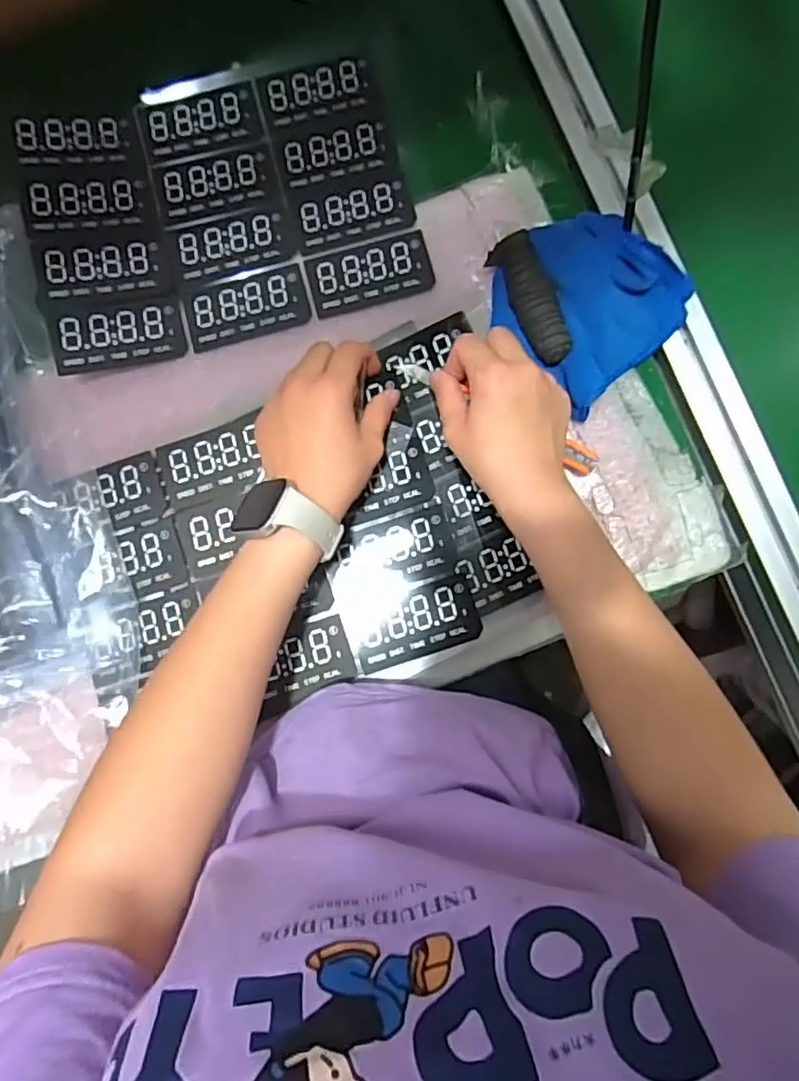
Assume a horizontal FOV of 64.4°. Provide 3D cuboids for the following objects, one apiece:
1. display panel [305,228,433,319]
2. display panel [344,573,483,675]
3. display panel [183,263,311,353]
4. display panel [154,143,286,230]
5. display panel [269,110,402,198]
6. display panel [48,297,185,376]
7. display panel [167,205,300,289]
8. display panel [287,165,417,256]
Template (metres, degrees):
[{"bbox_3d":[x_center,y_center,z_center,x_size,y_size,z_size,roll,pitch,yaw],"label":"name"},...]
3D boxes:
[{"bbox_3d":[-0.021,-0.199,0.473,0.090,0.005,0.046,-16,87,-2],"label":"display panel"},{"bbox_3d":[0.011,0.060,0.460,0.093,0.005,0.050,-16,87,-2],"label":"display panel"},{"bbox_3d":[-0.114,-0.174,0.472,0.090,0.005,0.048,-14,87,-2],"label":"display panel"},{"bbox_3d":[-0.139,-0.272,0.486,0.089,0.004,0.051,-14,87,-2],"label":"display panel"},{"bbox_3d":[-0.049,-0.298,0.489,0.091,0.005,0.054,-12,86,-2],"label":"display panel"},{"bbox_3d":[-0.204,-0.152,0.462,0.089,0.015,0.049,-12,86,-2],"label":"display panel"},{"bbox_3d":[-0.126,-0.224,0.480,0.091,0.005,0.047,-16,87,-2],"label":"display panel"},{"bbox_3d":[-0.036,-0.252,0.483,0.089,0.008,0.055,-15,87,-2],"label":"display panel"}]

